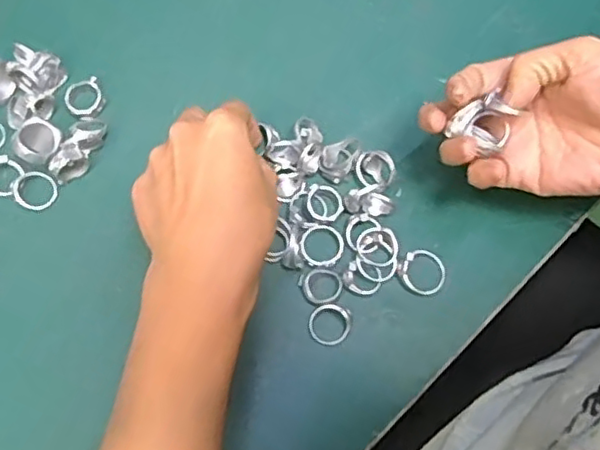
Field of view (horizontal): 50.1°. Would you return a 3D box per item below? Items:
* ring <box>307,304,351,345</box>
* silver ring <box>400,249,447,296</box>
[{"bbox_3d":[0.017,0.054,0.351,0.023,0.005,0.022,0,74,-2],"label":"ring"},{"bbox_3d":[0.070,0.026,0.359,0.026,0.006,0.025,0,74,-2],"label":"silver ring"}]

